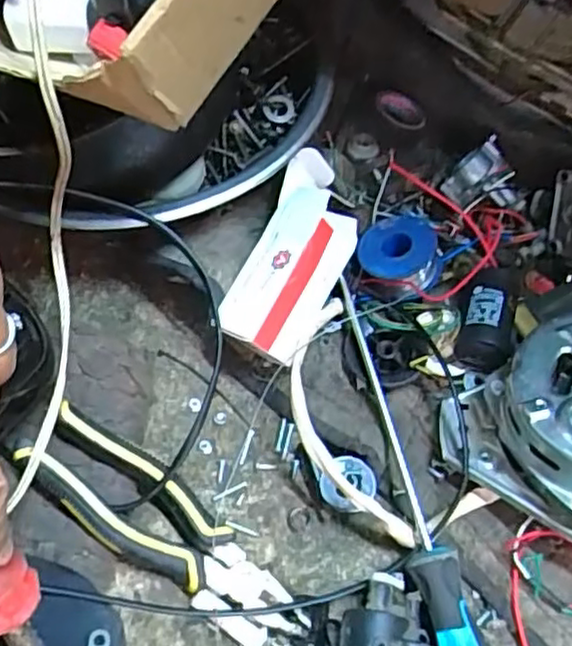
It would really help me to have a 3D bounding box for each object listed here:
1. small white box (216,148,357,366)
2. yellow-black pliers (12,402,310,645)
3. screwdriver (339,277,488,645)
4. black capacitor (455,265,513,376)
[{"bbox_3d":[0.007,-0.048,0.460,0.058,0.042,0.147,15,74,35],"label":"small white box"},{"bbox_3d":[-0.070,0.124,0.406,0.186,0.023,0.050,40,66,-3],"label":"yellow-black pliers"},{"bbox_3d":[0.078,0.101,0.417,0.028,0.028,0.293,-9,67,-7],"label":"screwdriver"},{"bbox_3d":[0.132,-0.002,0.459,0.034,0.028,0.079,13,61,3],"label":"black capacitor"}]

